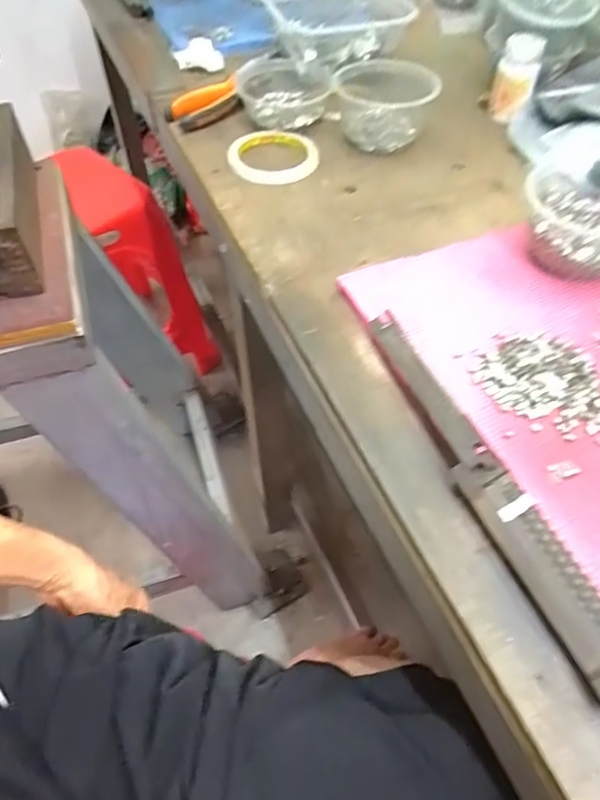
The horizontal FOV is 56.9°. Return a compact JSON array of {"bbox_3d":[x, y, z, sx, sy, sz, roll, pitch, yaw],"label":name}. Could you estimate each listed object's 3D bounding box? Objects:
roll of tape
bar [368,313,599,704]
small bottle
[{"bbox_3d":[-0.031,-0.277,0.627,0.097,0.011,0.097,0,53,0],"label":"roll of tape"},{"bbox_3d":[0.118,0.055,0.353,0.027,0.027,0.306,-20,55,-12],"label":"bar"},{"bbox_3d":[0.251,-0.375,0.647,0.045,0.081,0.043,15,55,13],"label":"small bottle"}]

